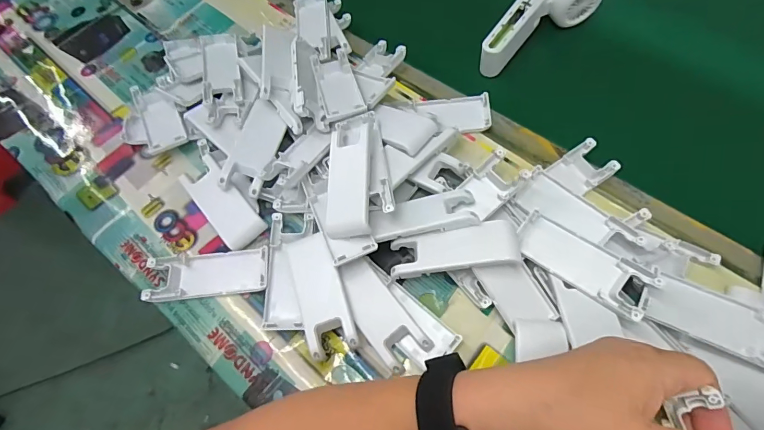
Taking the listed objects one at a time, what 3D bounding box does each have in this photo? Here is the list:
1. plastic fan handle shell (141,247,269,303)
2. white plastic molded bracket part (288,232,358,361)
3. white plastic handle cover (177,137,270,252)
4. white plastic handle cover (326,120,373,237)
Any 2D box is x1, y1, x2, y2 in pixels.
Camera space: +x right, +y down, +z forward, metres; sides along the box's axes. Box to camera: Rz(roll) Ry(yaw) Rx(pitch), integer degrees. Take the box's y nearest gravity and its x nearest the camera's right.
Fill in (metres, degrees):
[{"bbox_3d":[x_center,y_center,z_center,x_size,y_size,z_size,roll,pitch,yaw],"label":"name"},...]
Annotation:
[{"bbox_3d":[-0.152,0.053,0.370,0.103,0.013,0.040,-6,63,1],"label":"plastic fan handle shell"},{"bbox_3d":[-0.051,0.061,0.347,0.038,0.014,0.103,-17,63,-5],"label":"white plastic molded bracket part"},{"bbox_3d":[-0.160,-0.023,0.399,0.043,0.022,0.120,-37,67,-14],"label":"white plastic handle cover"},{"bbox_3d":[-0.028,-0.031,0.358,0.038,0.017,0.099,3,76,5],"label":"white plastic handle cover"}]

